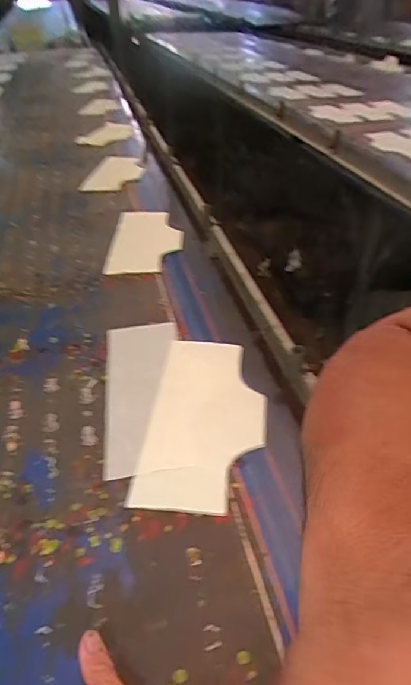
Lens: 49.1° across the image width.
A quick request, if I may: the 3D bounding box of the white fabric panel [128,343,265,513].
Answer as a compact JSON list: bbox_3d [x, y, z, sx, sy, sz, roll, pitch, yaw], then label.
[{"bbox_3d":[0.004,0.097,0.632,0.154,0.008,0.303,4,39,7],"label":"white fabric panel"}]

